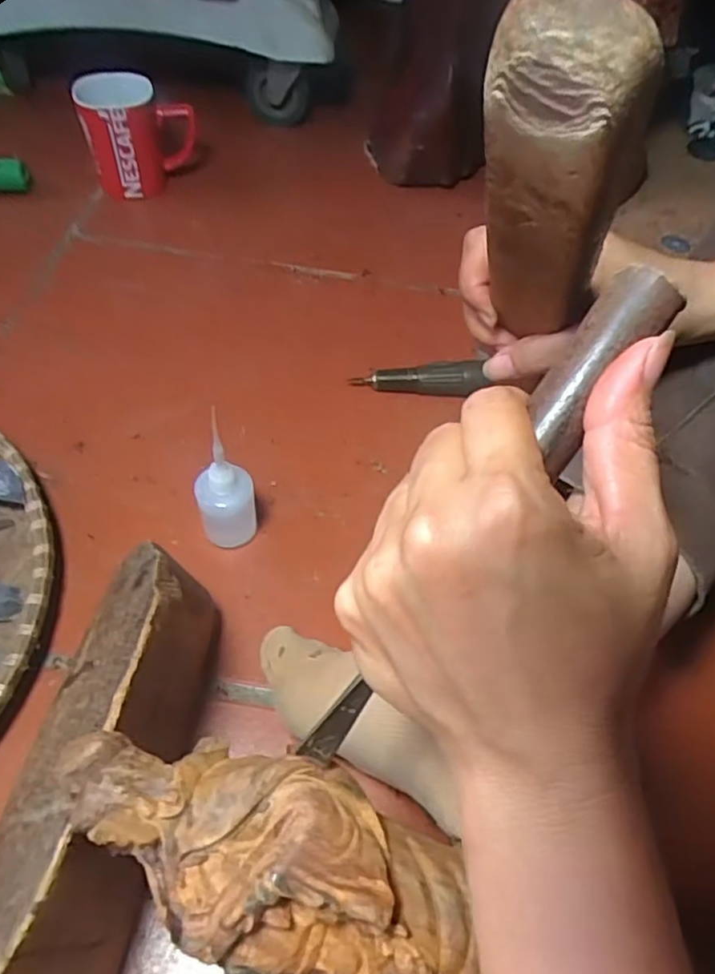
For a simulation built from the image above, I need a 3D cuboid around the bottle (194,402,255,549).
[{"bbox_3d":[-0.084,0.000,0.403,0.036,0.107,0.028,-10,55,-11],"label":"bottle"}]

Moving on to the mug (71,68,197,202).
[{"bbox_3d":[-0.224,-0.362,0.666,0.111,0.097,0.067,-14,56,-14],"label":"mug"}]

